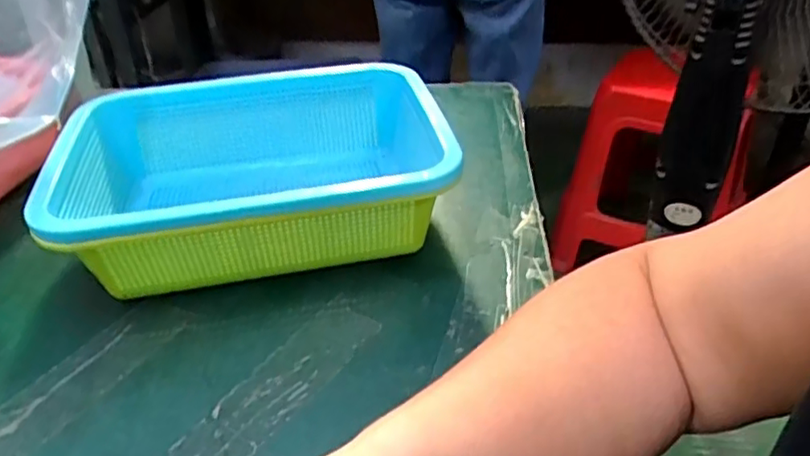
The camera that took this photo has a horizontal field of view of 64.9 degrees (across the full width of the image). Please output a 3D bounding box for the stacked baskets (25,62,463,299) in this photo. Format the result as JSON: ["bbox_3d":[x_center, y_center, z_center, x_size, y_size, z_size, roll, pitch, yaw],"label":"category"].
[{"bbox_3d":[-0.102,-0.035,0.473,0.254,0.090,0.196,-9,36,-8],"label":"stacked baskets"}]

